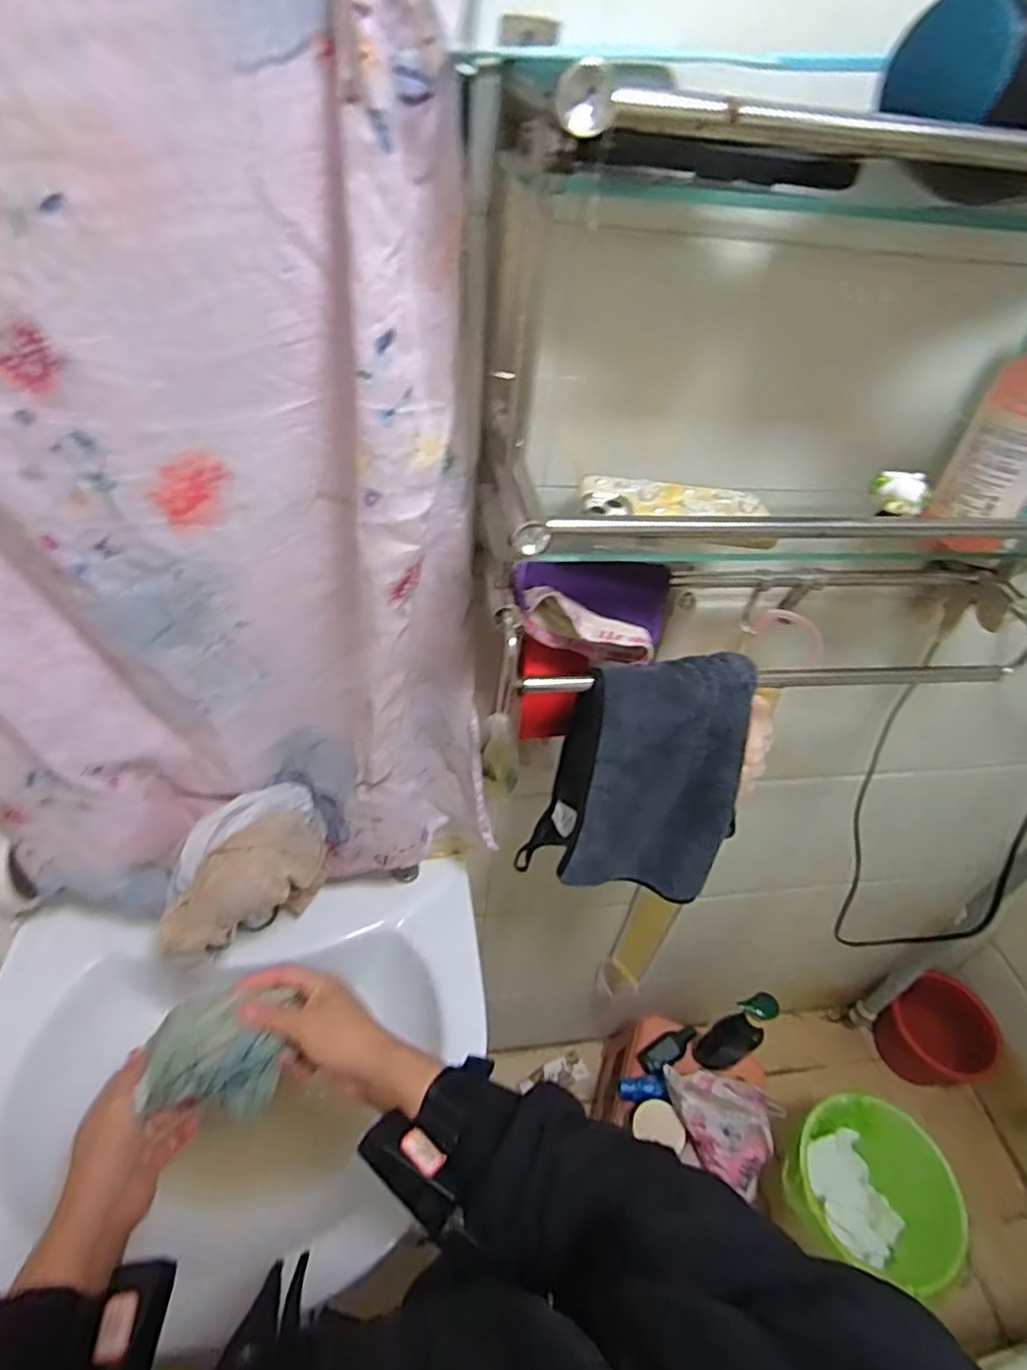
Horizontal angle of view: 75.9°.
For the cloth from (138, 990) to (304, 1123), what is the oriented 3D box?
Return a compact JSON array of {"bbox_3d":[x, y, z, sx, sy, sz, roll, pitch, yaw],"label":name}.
[{"bbox_3d":[-0.236,0.292,0.522,0.099,0.047,0.073,5,42,-3],"label":"cloth"}]

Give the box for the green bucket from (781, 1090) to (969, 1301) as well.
[{"bbox_3d":[0.569,0.831,1.116,0.252,0.210,0.246,4,42,-4],"label":"green bucket"}]

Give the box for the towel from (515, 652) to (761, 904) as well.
[{"bbox_3d":[0.122,0.097,0.616,0.196,0.268,0.072,8,42,1],"label":"towel"}]

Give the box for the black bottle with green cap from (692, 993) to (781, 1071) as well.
[{"bbox_3d":[0.388,0.601,1.141,0.055,0.264,0.071,-24,50,-30],"label":"black bottle with green cap"}]

